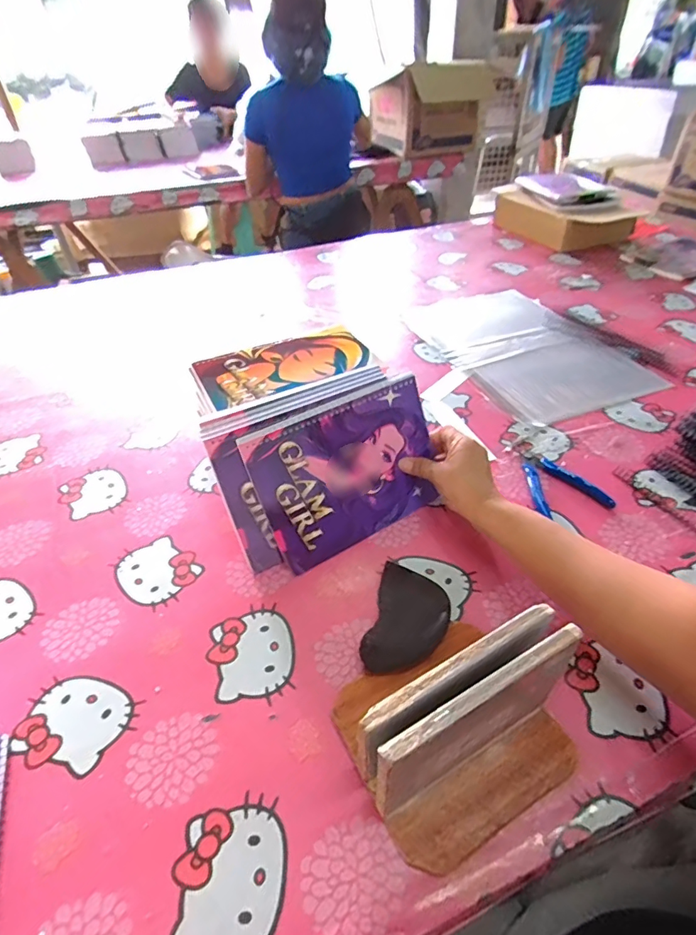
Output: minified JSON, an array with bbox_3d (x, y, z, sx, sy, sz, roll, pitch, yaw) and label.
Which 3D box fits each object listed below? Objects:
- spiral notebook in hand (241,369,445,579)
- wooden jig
[{"bbox_3d":[0.004,0.003,0.504,0.194,0.147,0.012,-25,19,-18],"label":"spiral notebook in hand"},{"bbox_3d":[0.085,0.160,0.339,0.163,0.117,0.129,-22,46,-20],"label":"wooden jig"}]

